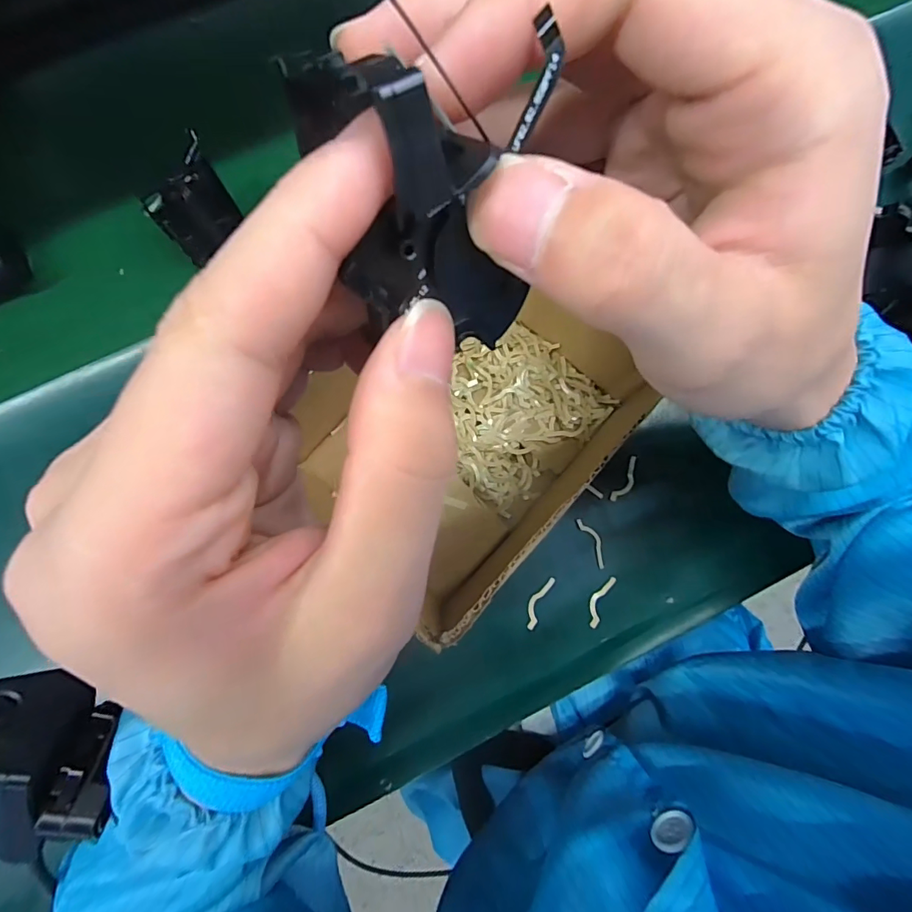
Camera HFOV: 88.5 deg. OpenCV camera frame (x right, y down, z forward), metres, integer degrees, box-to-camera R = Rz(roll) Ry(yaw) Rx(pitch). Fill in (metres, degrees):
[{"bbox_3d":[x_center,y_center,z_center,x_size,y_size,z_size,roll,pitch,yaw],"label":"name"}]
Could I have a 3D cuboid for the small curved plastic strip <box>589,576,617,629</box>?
[{"bbox_3d":[0.100,0.100,0.325,0.011,0.004,0.037,25,80,3],"label":"small curved plastic strip"}]

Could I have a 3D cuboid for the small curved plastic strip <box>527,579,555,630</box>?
[{"bbox_3d":[0.057,0.101,0.325,0.010,0.004,0.038,26,80,4],"label":"small curved plastic strip"}]

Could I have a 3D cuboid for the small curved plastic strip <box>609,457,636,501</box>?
[{"bbox_3d":[0.123,0.018,0.336,0.010,0.004,0.035,28,81,4],"label":"small curved plastic strip"}]

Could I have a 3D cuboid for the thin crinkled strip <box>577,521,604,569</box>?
[{"bbox_3d":[0.098,0.061,0.330,0.010,0.004,0.037,-25,81,-5],"label":"thin crinkled strip"}]

